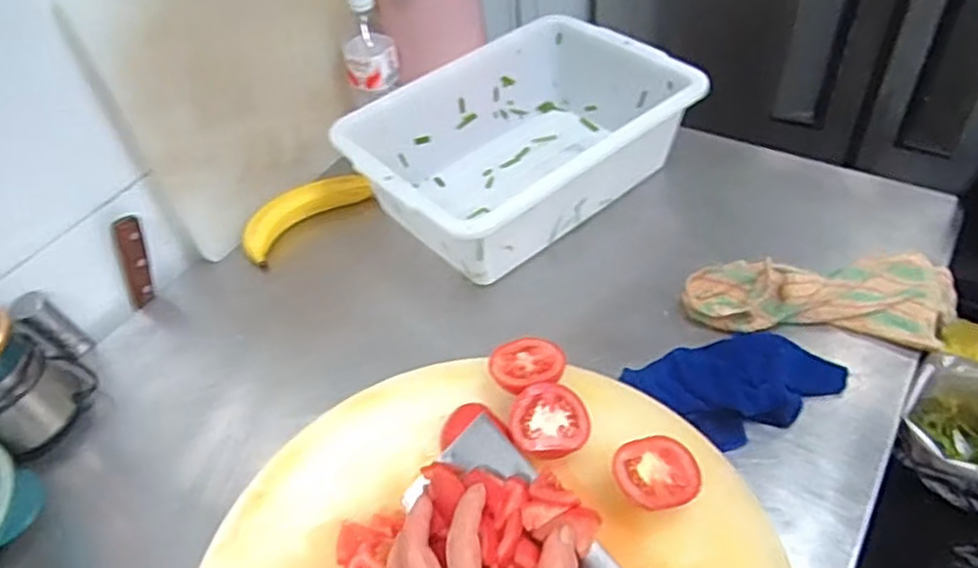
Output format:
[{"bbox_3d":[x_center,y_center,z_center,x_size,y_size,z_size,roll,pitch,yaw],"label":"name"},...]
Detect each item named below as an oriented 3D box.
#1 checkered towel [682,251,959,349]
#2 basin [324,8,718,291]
[{"bbox_3d":[0.346,0.006,0.749,0.264,0.032,0.126,8,49,14],"label":"checkered towel"},{"bbox_3d":[0.033,-0.175,0.910,0.394,0.123,0.268,-33,51,-22],"label":"basin"}]

